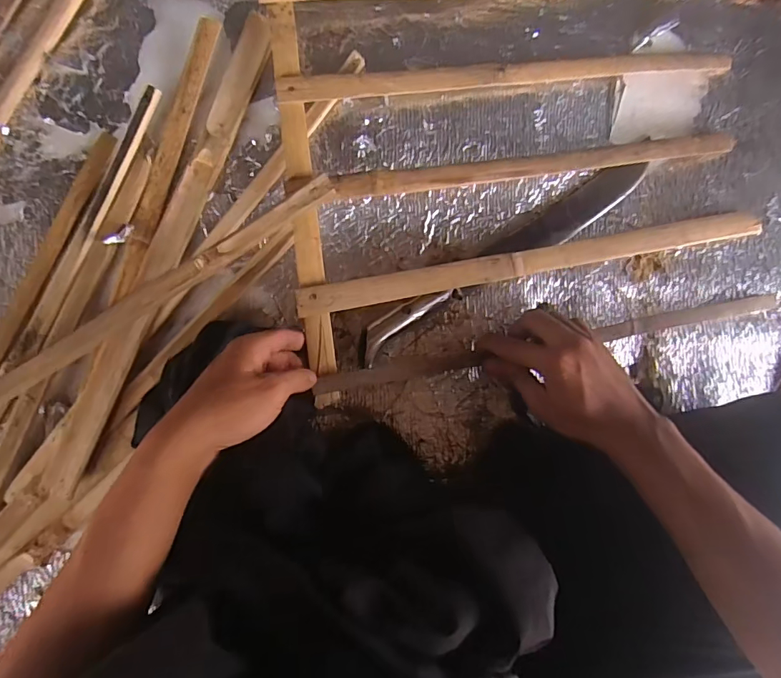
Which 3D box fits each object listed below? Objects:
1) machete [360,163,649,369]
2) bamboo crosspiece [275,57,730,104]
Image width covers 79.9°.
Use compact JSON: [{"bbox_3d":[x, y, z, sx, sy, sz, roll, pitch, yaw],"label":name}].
[{"bbox_3d":[0.124,-0.089,0.483,0.376,0.031,0.040,-32,92,-5],"label":"machete"},{"bbox_3d":[0.138,-0.270,0.475,0.496,0.030,0.024,-10,90,-8],"label":"bamboo crosspiece"}]

